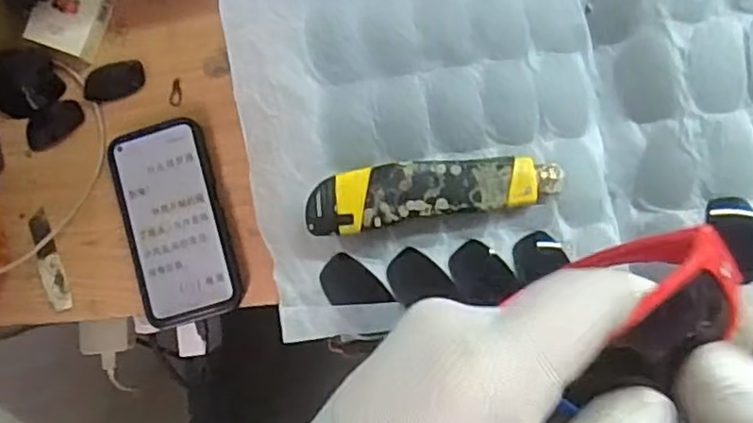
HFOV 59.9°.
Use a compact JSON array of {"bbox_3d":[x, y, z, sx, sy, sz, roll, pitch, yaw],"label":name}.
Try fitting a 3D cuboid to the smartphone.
[{"bbox_3d":[-0.166,0.009,0.539,0.081,0.018,0.160,-17,84,5],"label":"smartphone"}]

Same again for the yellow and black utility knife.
[{"bbox_3d":[0.035,-0.014,0.405,0.154,0.023,0.037,-10,84,5],"label":"yellow and black utility knife"}]

